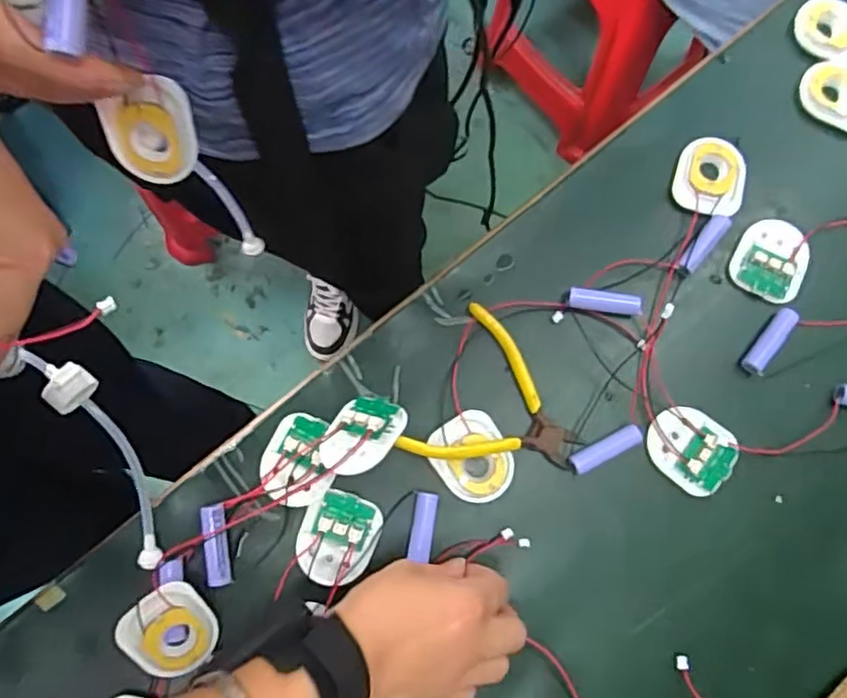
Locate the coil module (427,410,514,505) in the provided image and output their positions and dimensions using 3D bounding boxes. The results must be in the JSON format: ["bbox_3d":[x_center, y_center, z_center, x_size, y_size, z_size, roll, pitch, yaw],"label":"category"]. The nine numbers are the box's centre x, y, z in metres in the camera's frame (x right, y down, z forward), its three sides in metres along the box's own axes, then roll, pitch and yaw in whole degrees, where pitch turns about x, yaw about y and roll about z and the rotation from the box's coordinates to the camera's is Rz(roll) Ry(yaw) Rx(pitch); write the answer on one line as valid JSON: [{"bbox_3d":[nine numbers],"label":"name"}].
[{"bbox_3d":[0.034,0.072,0.432,0.047,0.004,0.058,-35,81,-7],"label":"coil module"}]

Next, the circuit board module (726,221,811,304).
[{"bbox_3d":[0.246,-0.064,0.461,0.049,0.004,0.057,25,80,5],"label":"circuit board module"}]

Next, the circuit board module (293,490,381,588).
[{"bbox_3d":[-0.055,0.123,0.420,0.047,0.006,0.058,21,80,4],"label":"circuit board module"}]

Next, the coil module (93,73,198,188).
[{"bbox_3d":[-0.149,-0.118,0.355,0.045,0.056,0.008,-5,40,-10],"label":"coil module"}]

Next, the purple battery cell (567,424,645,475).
[{"bbox_3d":[0.121,0.067,0.436,0.051,0.011,0.013,-26,80,-5],"label":"purple battery cell"}]

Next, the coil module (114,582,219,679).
[{"bbox_3d":[-0.151,0.175,0.399,0.049,0.013,0.061,-41,119,-19],"label":"coil module"}]

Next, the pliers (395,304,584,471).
[{"bbox_3d":[0.055,0.042,0.432,0.105,0.023,0.108,29,80,5],"label":"pliers"}]

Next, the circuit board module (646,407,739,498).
[{"bbox_3d":[0.179,0.068,0.434,0.049,0.010,0.059,-38,81,-7],"label":"circuit board module"}]

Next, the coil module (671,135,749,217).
[{"bbox_3d":[0.208,-0.124,0.471,0.051,0.005,0.055,16,79,3],"label":"coil module"}]

